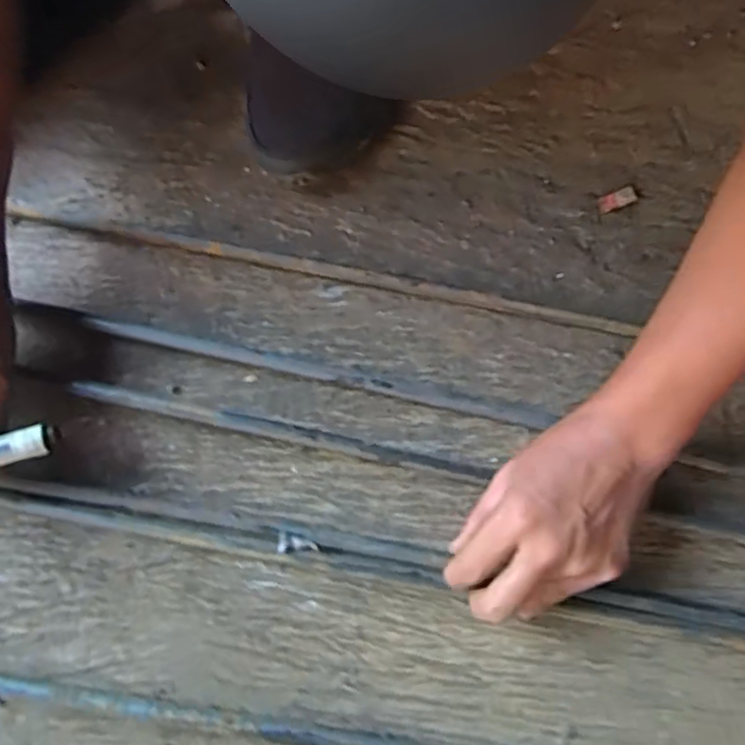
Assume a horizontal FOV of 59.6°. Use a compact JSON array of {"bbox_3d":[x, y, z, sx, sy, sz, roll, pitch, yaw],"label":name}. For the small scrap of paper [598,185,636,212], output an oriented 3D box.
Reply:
[{"bbox_3d":[0.178,-0.127,0.473,0.030,0.004,0.013,-23,79,-5],"label":"small scrap of paper"}]

